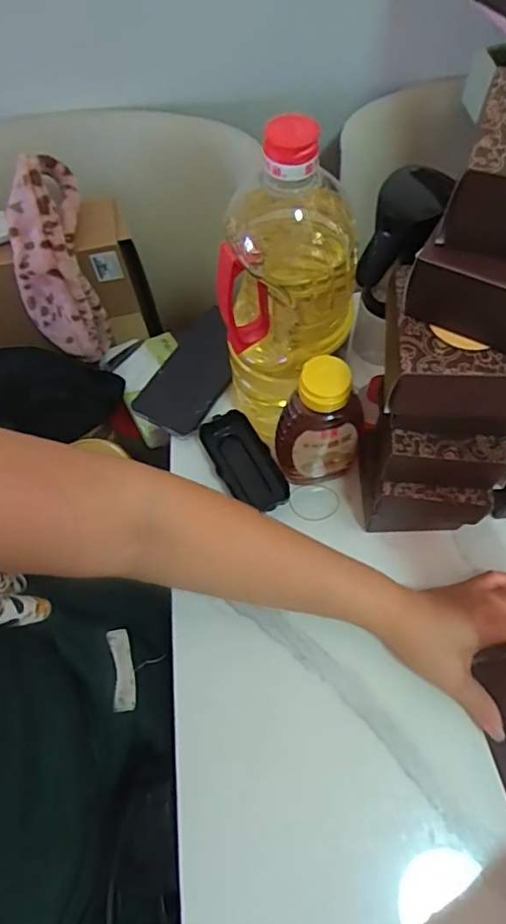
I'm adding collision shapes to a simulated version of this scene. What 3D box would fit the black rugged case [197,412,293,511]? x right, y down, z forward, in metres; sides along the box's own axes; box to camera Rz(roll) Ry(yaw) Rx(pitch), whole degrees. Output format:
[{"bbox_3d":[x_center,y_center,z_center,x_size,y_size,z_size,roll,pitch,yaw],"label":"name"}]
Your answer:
[{"bbox_3d":[-0.008,0.004,0.537,0.052,0.027,0.108,-27,67,-9],"label":"black rugged case"}]

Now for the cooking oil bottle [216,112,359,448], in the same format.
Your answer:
[{"bbox_3d":[0.027,-0.131,0.452,0.107,0.283,0.101,6,66,6],"label":"cooking oil bottle"}]

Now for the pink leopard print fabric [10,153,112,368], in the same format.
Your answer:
[{"bbox_3d":[-0.233,-0.227,0.642,0.080,0.226,0.075,-8,28,0],"label":"pink leopard print fabric"}]

